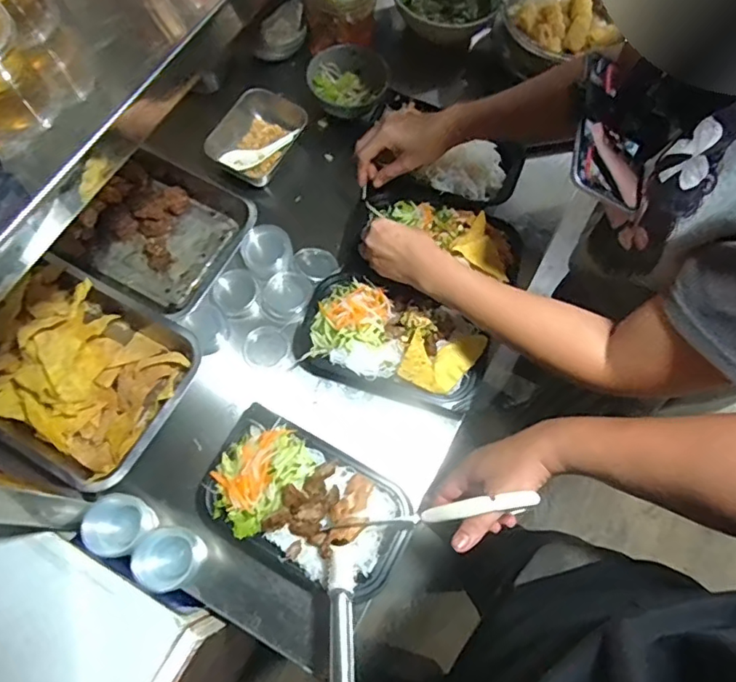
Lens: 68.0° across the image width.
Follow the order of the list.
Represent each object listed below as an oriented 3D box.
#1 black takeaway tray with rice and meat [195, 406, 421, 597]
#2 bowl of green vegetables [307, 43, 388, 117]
[{"bbox_3d":[-0.066,0.173,0.586,0.217,0.047,0.128,28,74,11],"label":"black takeaway tray with rice and meat"},{"bbox_3d":[-0.027,-0.376,0.796,0.112,0.055,0.104,-1,70,2],"label":"bowl of green vegetables"}]

